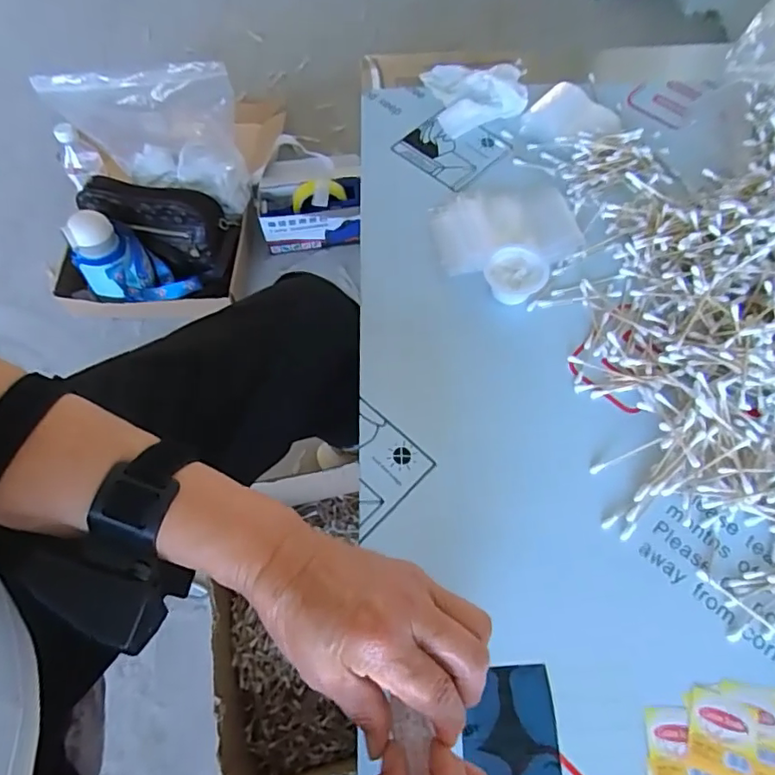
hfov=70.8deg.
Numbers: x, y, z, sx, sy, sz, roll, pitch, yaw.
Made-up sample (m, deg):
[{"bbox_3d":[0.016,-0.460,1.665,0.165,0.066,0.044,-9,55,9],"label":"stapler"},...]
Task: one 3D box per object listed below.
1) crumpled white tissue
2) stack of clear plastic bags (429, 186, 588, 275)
[{"bbox_3d":[0.094,-0.327,0.588,0.097,0.037,0.106,-10,65,-2],"label":"crumpled white tissue"},{"bbox_3d":[0.106,-0.147,0.500,0.122,0.015,0.084,-9,65,-2],"label":"stack of clear plastic bags"}]

